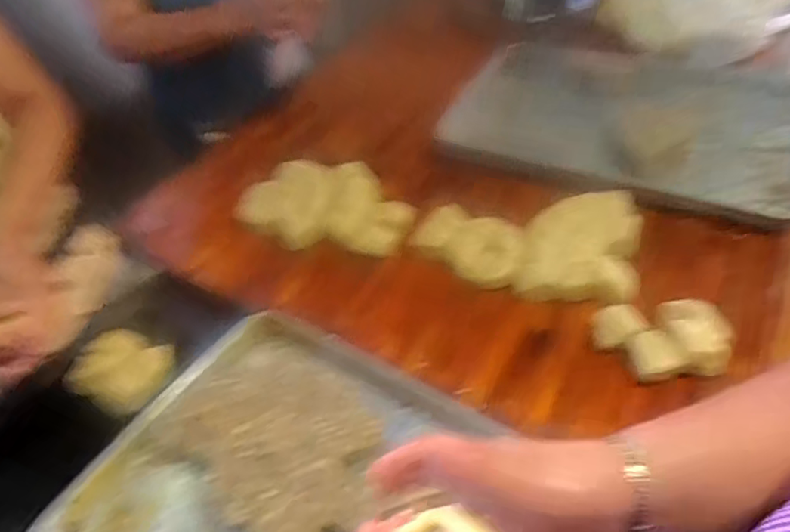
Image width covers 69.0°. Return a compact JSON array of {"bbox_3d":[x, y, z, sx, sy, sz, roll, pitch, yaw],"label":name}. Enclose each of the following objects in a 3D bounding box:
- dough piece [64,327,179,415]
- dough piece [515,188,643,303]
[{"bbox_3d":[-0.397,0.146,0.836,0.147,0.040,0.108,14,47,18],"label":"dough piece"},{"bbox_3d":[0.273,-0.034,0.850,0.159,0.070,0.192,10,46,15],"label":"dough piece"}]

